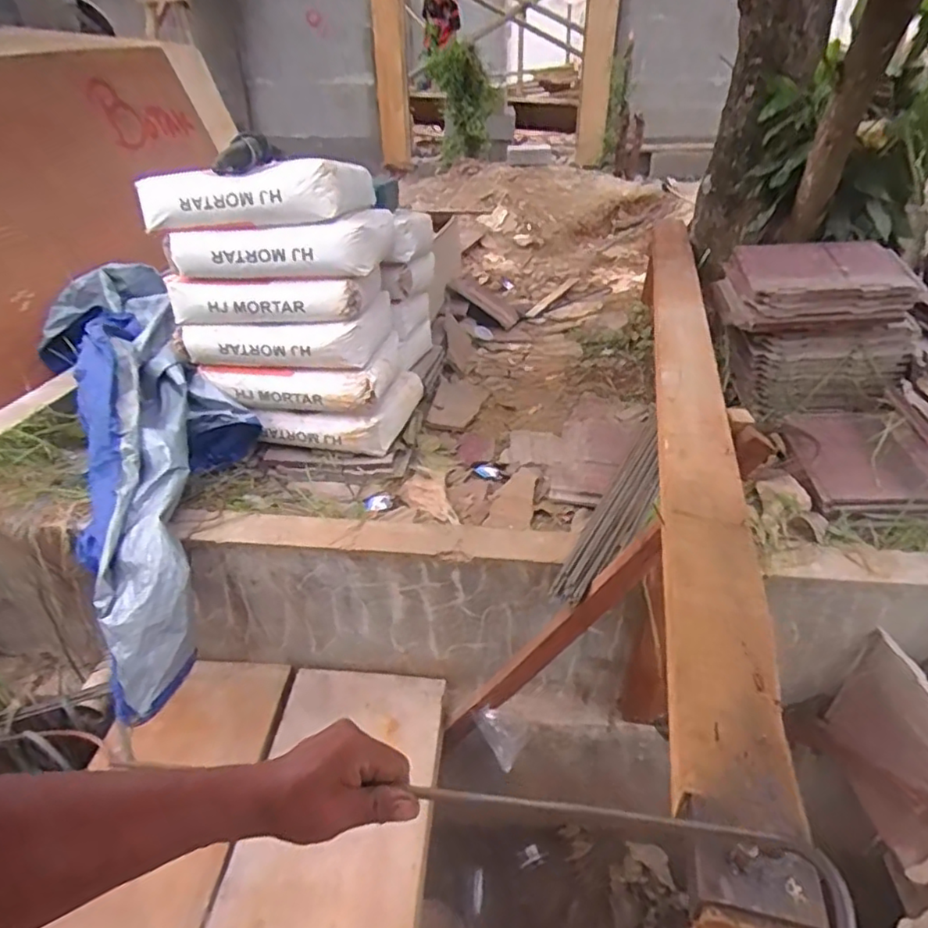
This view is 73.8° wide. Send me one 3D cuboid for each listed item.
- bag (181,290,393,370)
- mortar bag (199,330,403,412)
[{"bbox_3d":[-0.503,-0.412,1.852,0.533,0.136,0.354,2,33,4],"label":"bag"},{"bbox_3d":[-0.467,-0.291,1.899,0.524,0.129,0.361,2,33,4],"label":"mortar bag"}]

